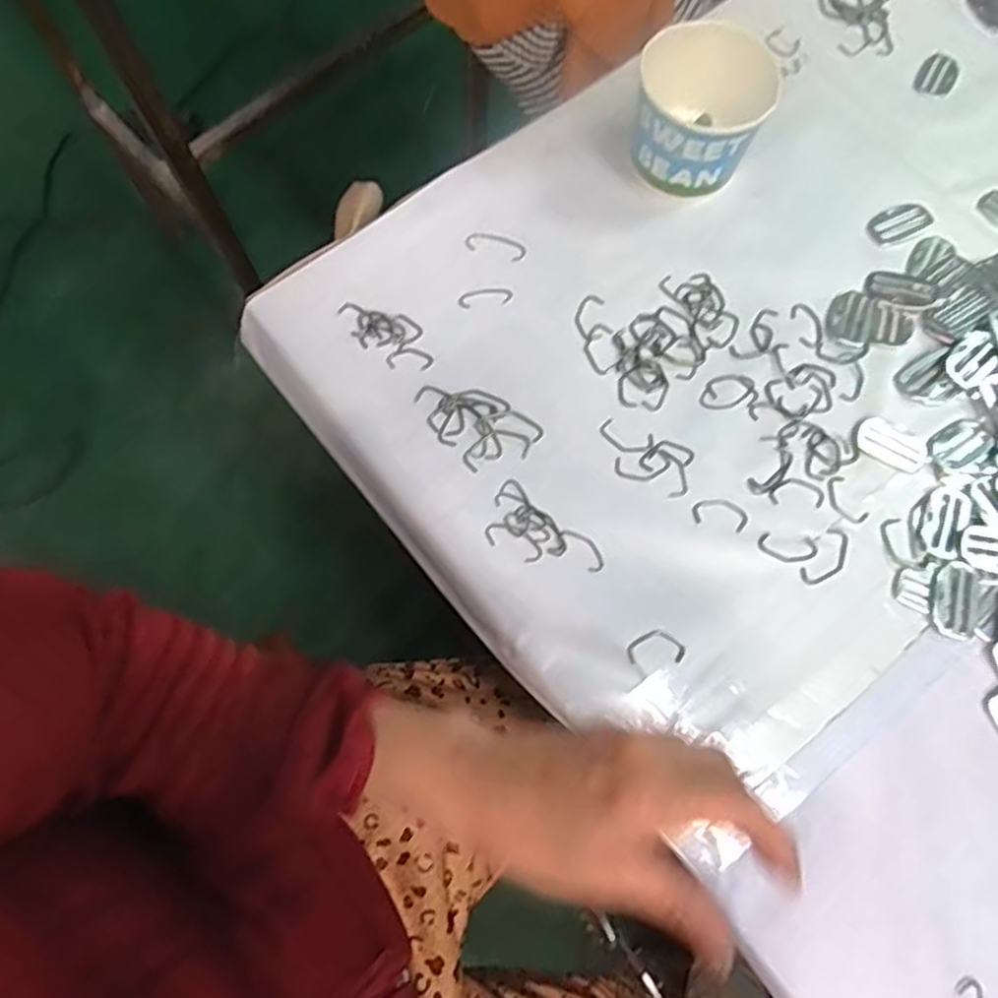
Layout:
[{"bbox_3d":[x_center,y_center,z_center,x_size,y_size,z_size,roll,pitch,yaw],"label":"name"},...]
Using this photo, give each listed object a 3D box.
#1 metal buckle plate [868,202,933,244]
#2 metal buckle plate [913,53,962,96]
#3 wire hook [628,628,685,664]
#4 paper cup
[{"bbox_3d":[0.298,-0.206,0.525,0.049,0.004,0.028,-29,75,-7],"label":"metal buckle plate"},{"bbox_3d":[0.354,-0.342,0.570,0.029,0.004,0.044,27,75,9],"label":"metal buckle plate"},{"bbox_3d":[0.094,0.088,0.423,0.033,0.004,0.020,-2,73,0],"label":"wire hook"},{"bbox_3d":[0.141,-0.276,0.507,0.084,0.063,0.098,15,74,6],"label":"paper cup"}]

